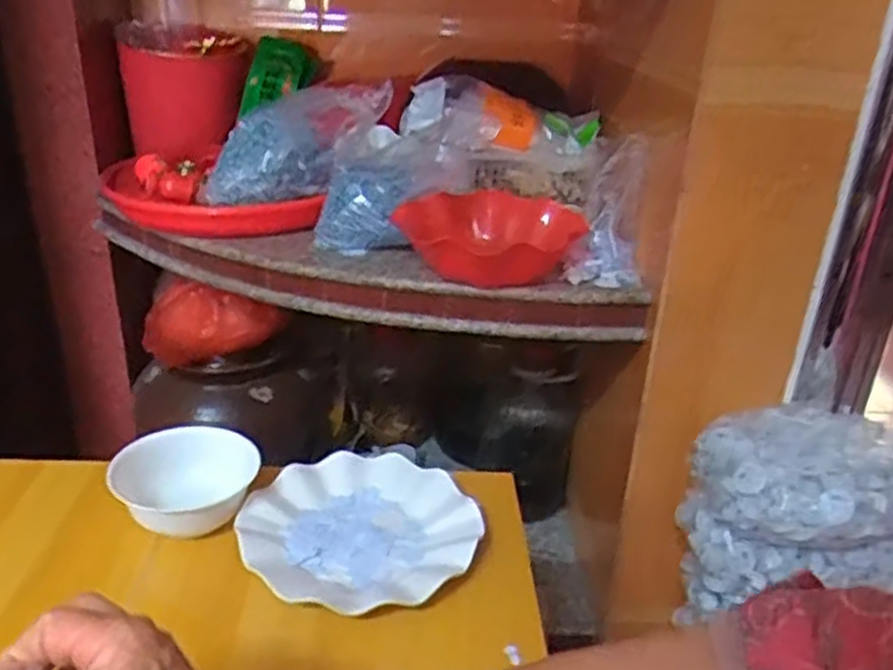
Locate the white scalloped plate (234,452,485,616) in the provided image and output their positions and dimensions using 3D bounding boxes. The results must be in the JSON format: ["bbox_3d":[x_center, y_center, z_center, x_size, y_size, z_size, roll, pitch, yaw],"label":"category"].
[{"bbox_3d":[-0.067,0.157,0.626,0.182,0.022,0.179,3,26,-1],"label":"white scalloped plate"}]

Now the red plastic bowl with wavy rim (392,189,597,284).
[{"bbox_3d":[0.053,-0.121,0.947,0.222,0.070,0.203,3,26,-1],"label":"red plastic bowl with wavy rim"}]

